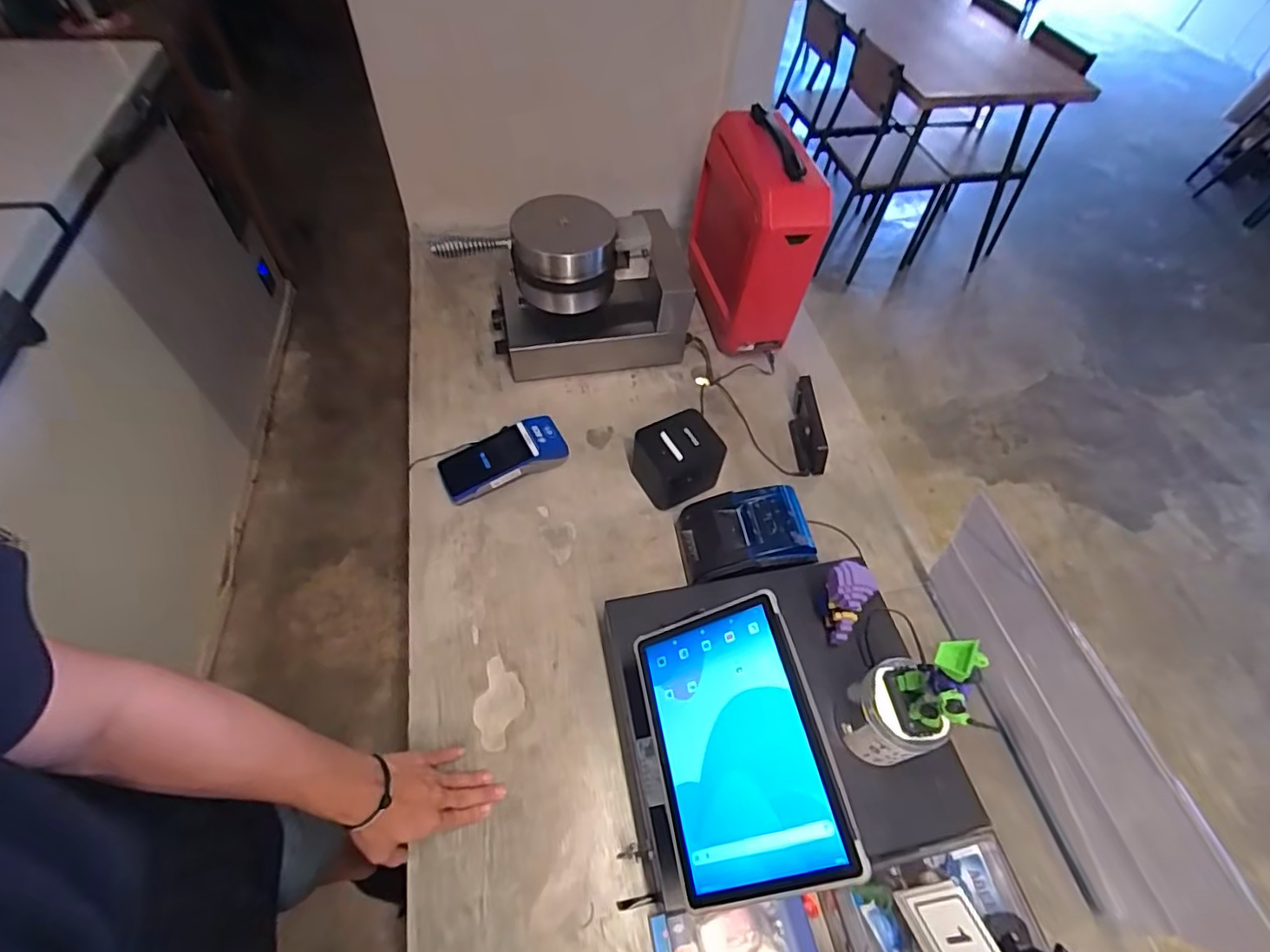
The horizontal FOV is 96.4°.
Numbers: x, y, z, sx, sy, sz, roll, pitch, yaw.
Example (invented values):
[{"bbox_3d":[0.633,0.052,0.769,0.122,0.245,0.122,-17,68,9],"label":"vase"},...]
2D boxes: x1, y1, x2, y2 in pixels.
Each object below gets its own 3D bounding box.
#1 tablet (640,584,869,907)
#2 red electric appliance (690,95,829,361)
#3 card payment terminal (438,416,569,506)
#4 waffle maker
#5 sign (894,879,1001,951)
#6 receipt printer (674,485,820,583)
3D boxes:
[{"bbox_3d":[0.091,0.245,0.528,0.162,0.007,0.241,-26,54,18],"label":"tablet"},{"bbox_3d":[0.211,-0.446,1.044,0.132,0.326,0.297,-7,57,-11],"label":"red electric appliance"},{"bbox_3d":[-0.216,-0.028,0.935,0.198,0.058,0.084,-21,60,-19],"label":"card payment terminal"},{"bbox_3d":[-0.105,-0.370,1.063,0.412,0.249,0.254,-7,56,-10],"label":"waffle maker"},{"bbox_3d":[0.282,0.413,0.513,0.011,0.077,0.072,-1,50,-36],"label":"sign"},{"bbox_3d":[0.159,0.093,0.843,0.172,0.111,0.135,-4,56,-9],"label":"receipt printer"}]

